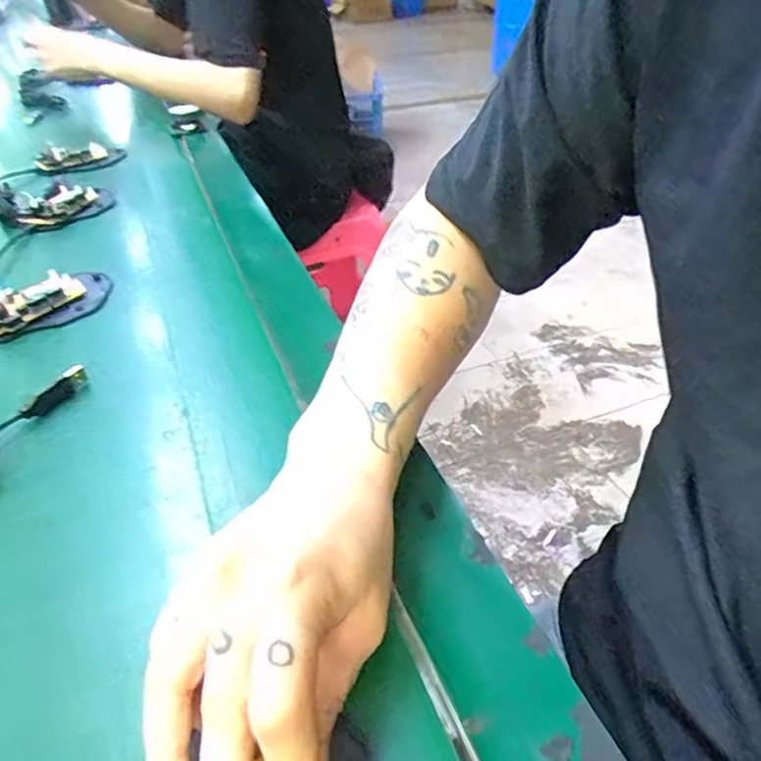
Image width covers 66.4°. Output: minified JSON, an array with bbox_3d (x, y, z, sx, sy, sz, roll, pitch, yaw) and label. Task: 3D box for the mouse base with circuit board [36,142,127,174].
[{"bbox_3d":[-0.407,-0.305,0.787,0.113,0.027,0.047,-12,40,-12],"label":"mouse base with circuit board"}]

